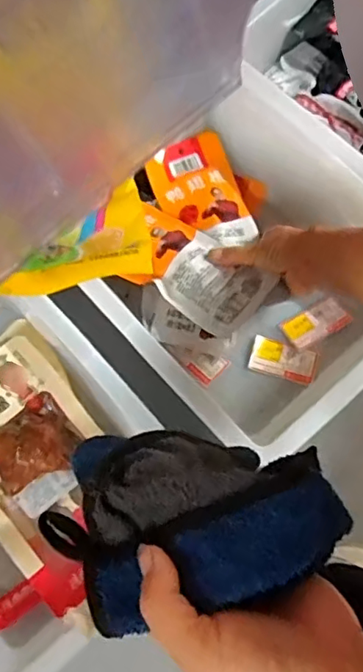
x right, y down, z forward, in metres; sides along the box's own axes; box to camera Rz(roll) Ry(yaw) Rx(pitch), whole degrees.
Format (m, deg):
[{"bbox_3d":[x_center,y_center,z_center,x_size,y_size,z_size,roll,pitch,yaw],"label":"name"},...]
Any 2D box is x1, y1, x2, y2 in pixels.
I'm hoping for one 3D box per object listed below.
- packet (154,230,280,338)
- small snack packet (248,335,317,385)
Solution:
[{"bbox_3d":[0.031,-0.053,0.575,0.100,0.020,0.083,41,79,12],"label":"packet"},{"bbox_3d":[0.111,0.026,0.616,0.070,0.004,0.039,15,75,6],"label":"small snack packet"}]

